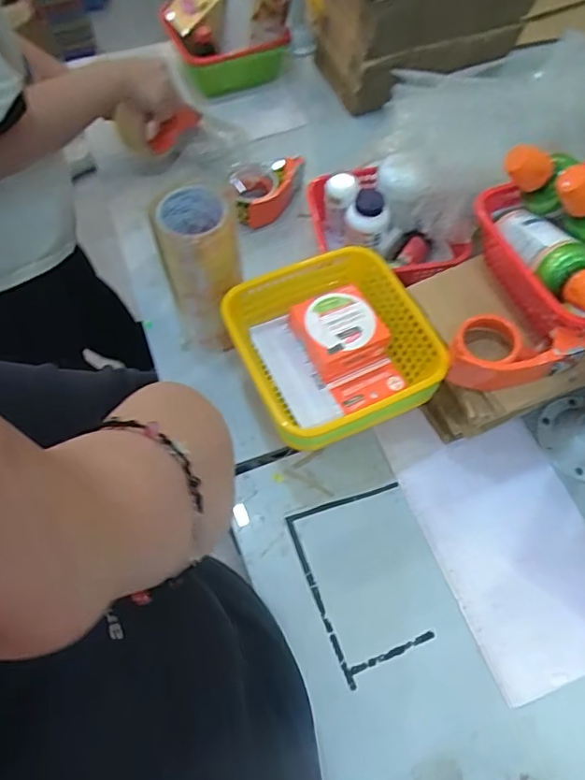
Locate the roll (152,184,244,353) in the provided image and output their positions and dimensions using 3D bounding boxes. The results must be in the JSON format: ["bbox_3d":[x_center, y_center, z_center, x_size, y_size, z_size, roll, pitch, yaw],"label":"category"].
[{"bbox_3d":[-0.116,-0.146,0.714,0.104,0.239,0.083,24,64,12],"label":"roll"}]

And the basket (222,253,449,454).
[{"bbox_3d":[0.048,-0.051,0.669,0.225,0.084,0.223,-24,64,-13],"label":"basket"}]

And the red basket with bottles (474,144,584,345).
[{"bbox_3d":[0.366,-0.182,0.608,0.229,0.135,0.219,-16,63,-9],"label":"red basket with bottles"}]

